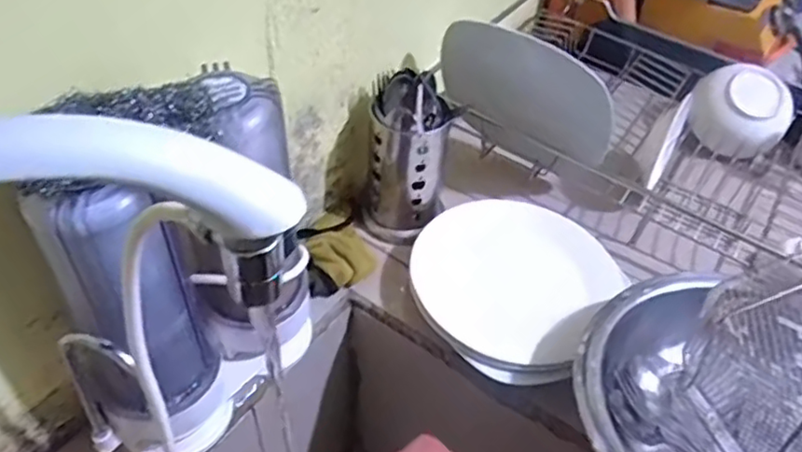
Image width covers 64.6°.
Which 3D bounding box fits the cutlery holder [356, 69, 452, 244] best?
[{"bbox_3d":[0.004,-0.082,0.794,0.100,0.205,0.088,3,45,-2],"label":"cutlery holder"}]

